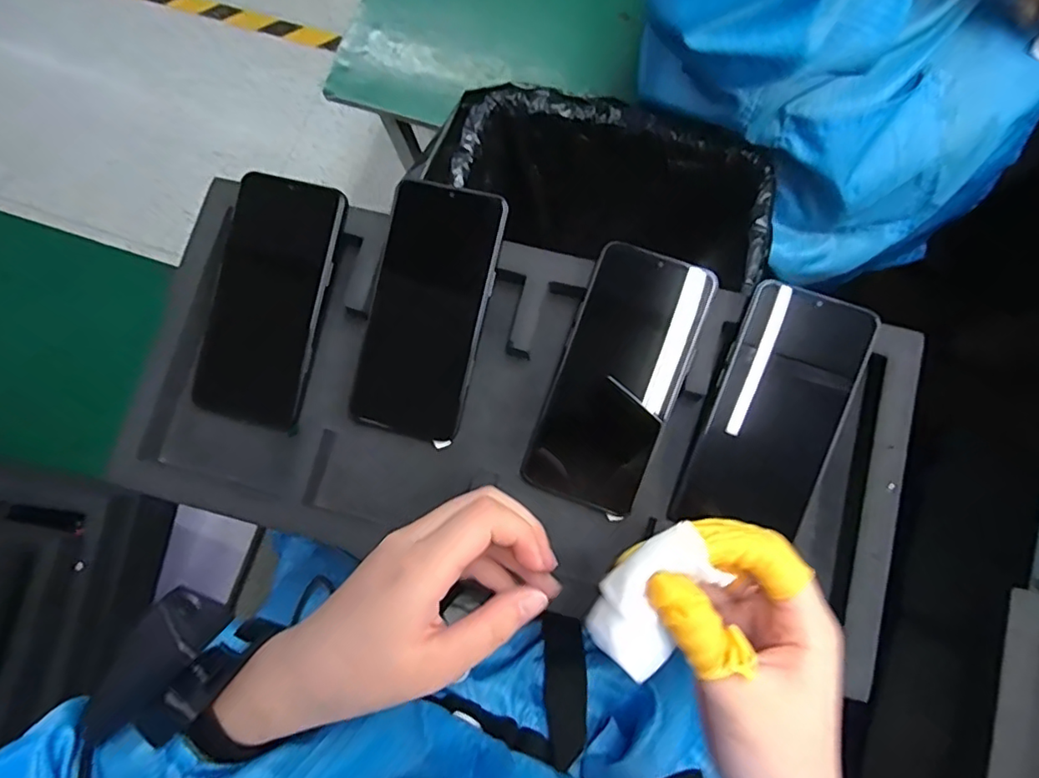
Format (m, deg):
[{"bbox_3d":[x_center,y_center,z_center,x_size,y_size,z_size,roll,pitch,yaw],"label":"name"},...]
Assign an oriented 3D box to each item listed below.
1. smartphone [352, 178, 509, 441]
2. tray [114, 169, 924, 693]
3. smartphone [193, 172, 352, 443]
[{"bbox_3d":[-0.062,-0.051,0.387,0.076,0.010,0.164,14,95,3],"label":"smartphone"},{"bbox_3d":[-0.007,0.008,0.376,0.488,0.045,0.237,13,81,6],"label":"tray"},{"bbox_3d":[-0.173,-0.060,0.399,0.080,0.016,0.167,15,92,3],"label":"smartphone"}]

